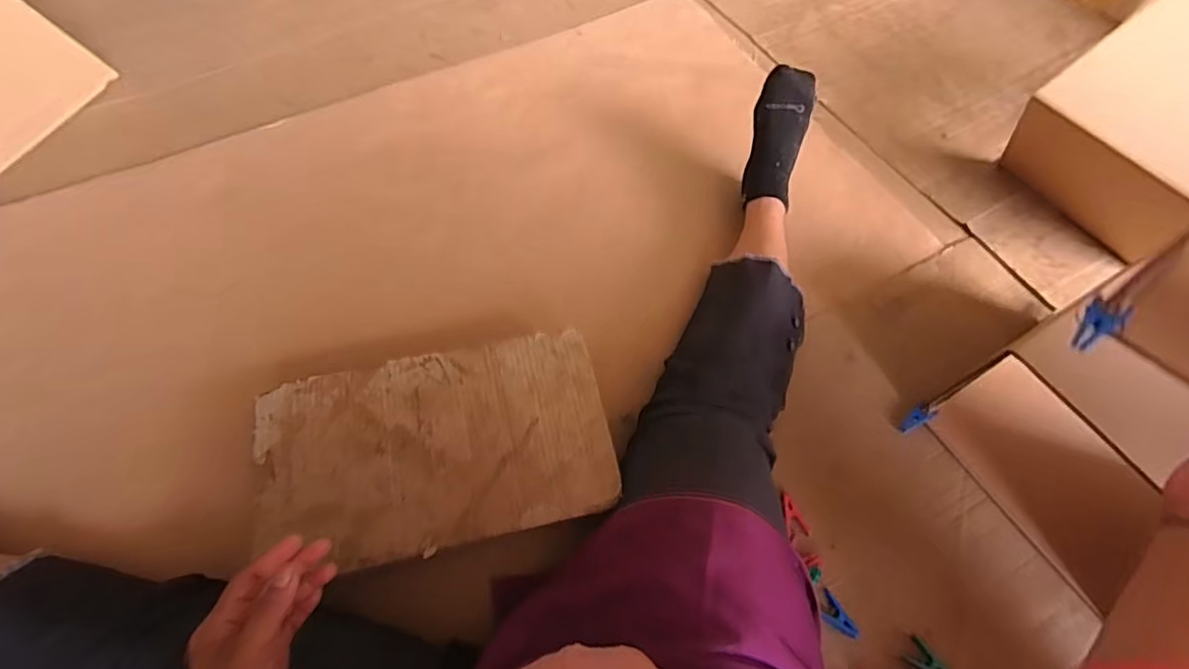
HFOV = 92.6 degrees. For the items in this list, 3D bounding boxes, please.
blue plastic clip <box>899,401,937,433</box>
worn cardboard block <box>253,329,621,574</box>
[{"bbox_3d":[0.395,0.104,0.701,0.049,0.016,0.021,-26,67,-14],"label":"blue plastic clip"},{"bbox_3d":[-0.168,0.118,0.613,0.358,0.015,0.210,-12,65,-10],"label":"worn cardboard block"}]

